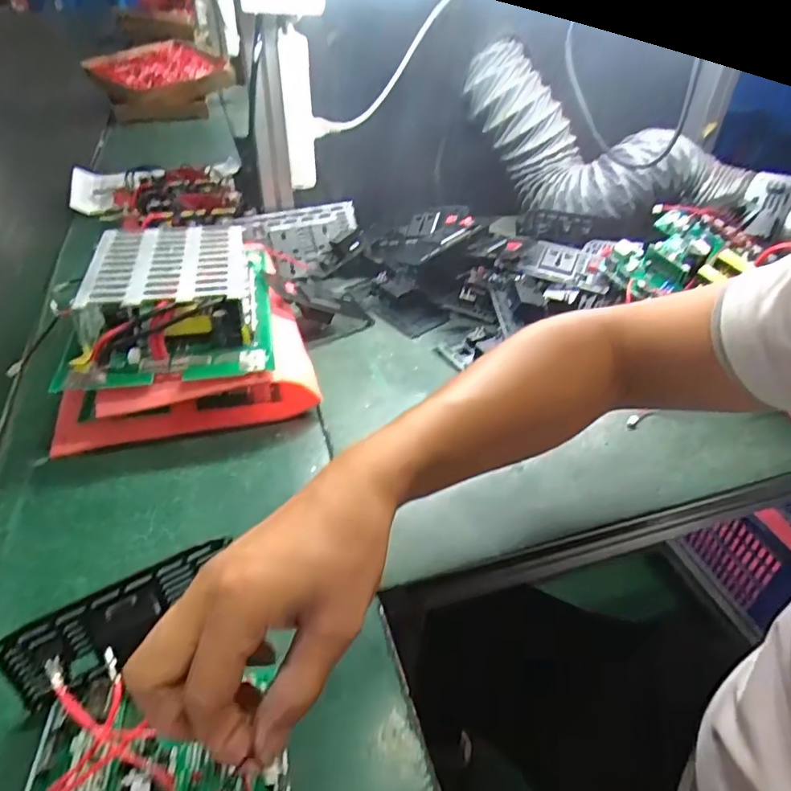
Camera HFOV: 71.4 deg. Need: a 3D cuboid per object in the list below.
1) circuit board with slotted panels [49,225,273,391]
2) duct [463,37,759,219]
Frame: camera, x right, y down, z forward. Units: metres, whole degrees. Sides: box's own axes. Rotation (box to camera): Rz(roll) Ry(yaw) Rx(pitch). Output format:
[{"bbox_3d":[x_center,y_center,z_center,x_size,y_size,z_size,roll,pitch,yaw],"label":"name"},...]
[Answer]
[{"bbox_3d":[-0.218,-0.103,0.544,0.178,0.063,0.225,-6,39,-9],"label":"circuit board with slotted panels"},{"bbox_3d":[0.280,-0.327,0.782,0.408,0.151,0.142,23,42,3],"label":"duct"}]

